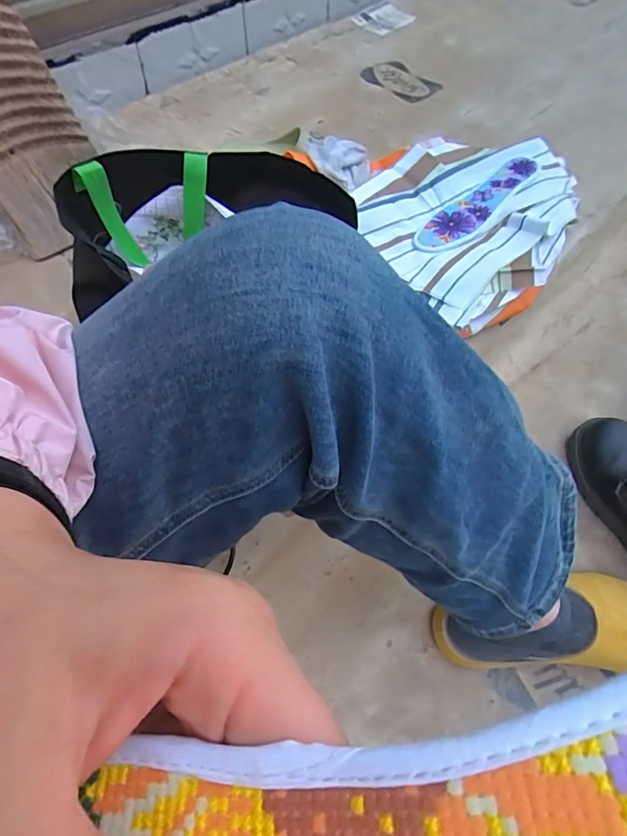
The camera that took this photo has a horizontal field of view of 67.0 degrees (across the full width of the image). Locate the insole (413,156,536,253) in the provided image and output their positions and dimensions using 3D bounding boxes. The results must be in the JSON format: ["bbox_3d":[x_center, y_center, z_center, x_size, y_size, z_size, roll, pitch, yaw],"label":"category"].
[{"bbox_3d":[0.240,-0.307,0.675,0.242,0.009,0.070,-42,53,-17],"label":"insole"}]

